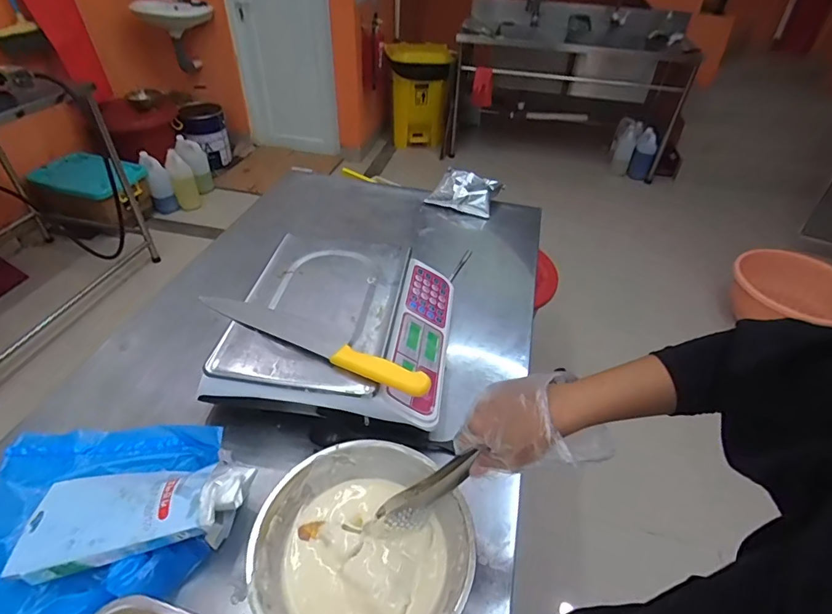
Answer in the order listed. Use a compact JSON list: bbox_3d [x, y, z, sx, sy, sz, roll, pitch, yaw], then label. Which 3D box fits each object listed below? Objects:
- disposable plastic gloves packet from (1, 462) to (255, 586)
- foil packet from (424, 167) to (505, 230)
[{"bbox_3d":[-0.311,0.220,0.508,0.240,0.058,0.110,-6,42,-10],"label":"disposable plastic gloves packet"},{"bbox_3d":[0.121,-0.285,1.151,0.162,0.079,0.118,22,44,20],"label":"foil packet"}]

